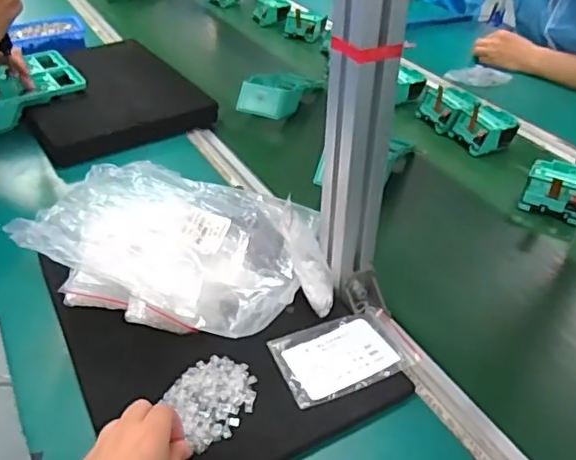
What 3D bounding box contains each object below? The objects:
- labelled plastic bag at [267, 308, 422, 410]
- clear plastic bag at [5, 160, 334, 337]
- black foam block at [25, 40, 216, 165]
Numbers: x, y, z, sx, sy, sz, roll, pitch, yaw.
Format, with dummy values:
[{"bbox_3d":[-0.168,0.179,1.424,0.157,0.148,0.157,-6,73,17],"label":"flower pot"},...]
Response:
[{"bbox_3d":[0.052,0.108,0.522,0.123,0.007,0.077,-14,40,-20],"label":"labelled plastic bag"},{"bbox_3d":[-0.097,0.011,0.580,0.288,0.081,0.209,11,38,12],"label":"clear plastic bag"},{"bbox_3d":[-0.304,-0.226,0.937,0.246,0.035,0.342,-20,42,-27],"label":"black foam block"}]

